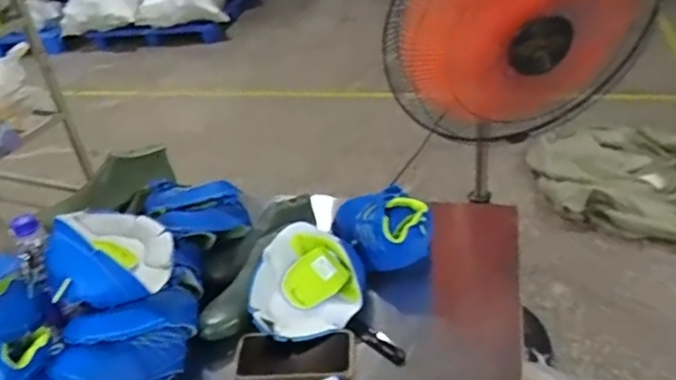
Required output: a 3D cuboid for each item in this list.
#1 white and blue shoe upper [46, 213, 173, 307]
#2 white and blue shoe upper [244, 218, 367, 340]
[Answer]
[{"bbox_3d":[-0.306,0.077,0.808,0.135,0.087,0.188,-9,34,-2],"label":"white and blue shoe upper"},{"bbox_3d":[-0.042,0.141,0.867,0.150,0.085,0.170,10,38,23],"label":"white and blue shoe upper"}]

